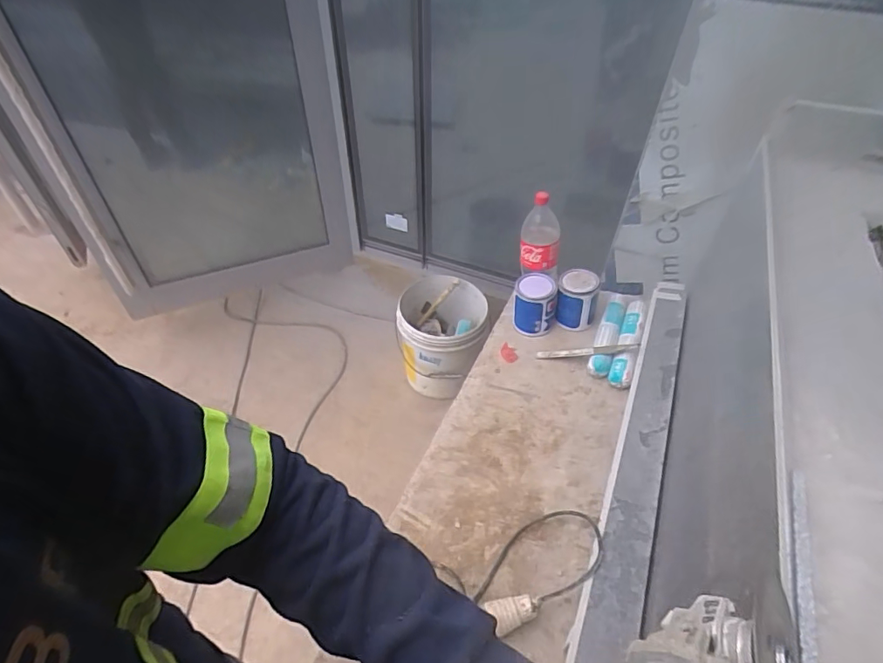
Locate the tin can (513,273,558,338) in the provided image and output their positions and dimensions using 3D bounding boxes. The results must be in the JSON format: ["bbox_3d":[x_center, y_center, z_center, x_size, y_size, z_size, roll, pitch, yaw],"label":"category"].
[{"bbox_3d":[0.230,-0.065,1.205,0.105,0.126,0.099,6,45,6],"label":"tin can"}]

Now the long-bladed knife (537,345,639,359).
[{"bbox_3d":[0.335,0.046,1.124,0.224,0.007,0.021,-6,42,21],"label":"long-bladed knife"}]

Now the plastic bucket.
[{"bbox_3d":[-0.005,0.020,1.685,0.294,0.300,0.286,0,45,0],"label":"plastic bucket"}]

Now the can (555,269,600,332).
[{"bbox_3d":[0.334,-0.081,1.201,0.101,0.119,0.100,13,47,12],"label":"can"}]

